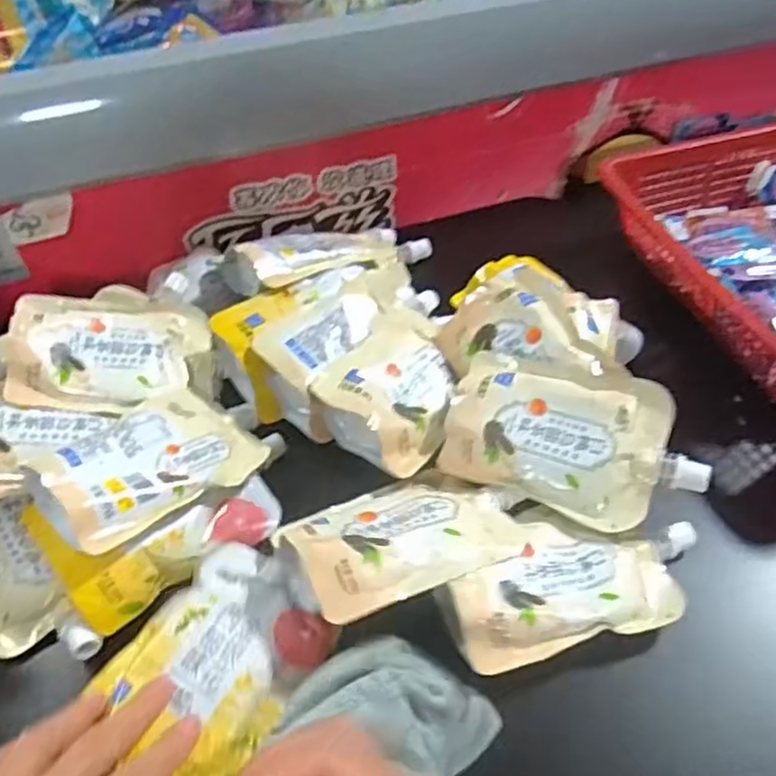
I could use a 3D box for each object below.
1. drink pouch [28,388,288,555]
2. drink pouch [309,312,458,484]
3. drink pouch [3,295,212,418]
[{"bbox_3d":[-0.138,0.044,0.415,0.077,0.024,0.134,45,42,16],"label":"drink pouch"},{"bbox_3d":[0.008,-0.004,0.458,0.076,0.041,0.121,21,52,19],"label":"drink pouch"},{"bbox_3d":[-0.186,-0.023,0.468,0.126,0.040,0.097,14,64,-25],"label":"drink pouch"}]

